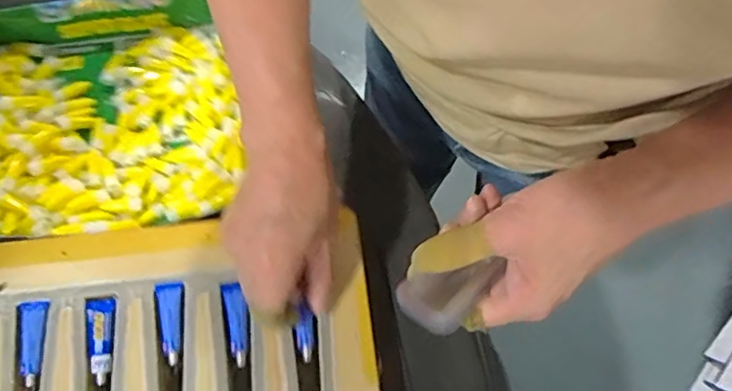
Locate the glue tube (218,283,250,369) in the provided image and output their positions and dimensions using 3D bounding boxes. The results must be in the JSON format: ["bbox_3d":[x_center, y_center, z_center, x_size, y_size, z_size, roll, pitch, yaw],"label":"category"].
[{"bbox_3d":[-0.096,0.095,0.447,0.018,0.010,0.060,-12,70,-6],"label":"glue tube"}]

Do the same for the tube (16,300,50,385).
[{"bbox_3d":[-0.244,0.106,0.431,0.021,0.005,0.058,1,69,-2],"label":"tube"}]

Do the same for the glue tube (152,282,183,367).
[{"bbox_3d":[-0.145,0.094,0.443,0.021,0.007,0.058,-7,69,-5],"label":"glue tube"}]

